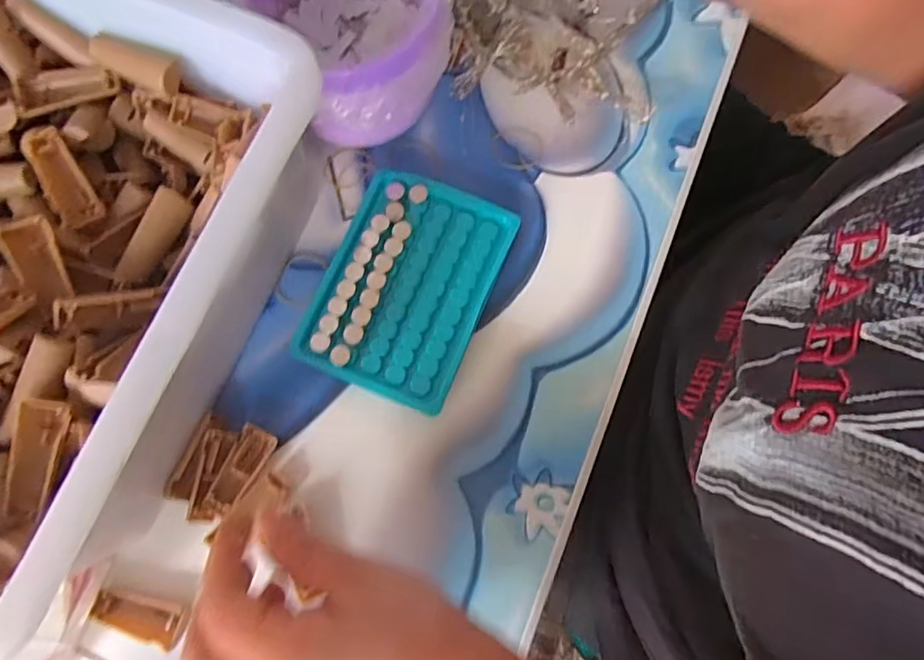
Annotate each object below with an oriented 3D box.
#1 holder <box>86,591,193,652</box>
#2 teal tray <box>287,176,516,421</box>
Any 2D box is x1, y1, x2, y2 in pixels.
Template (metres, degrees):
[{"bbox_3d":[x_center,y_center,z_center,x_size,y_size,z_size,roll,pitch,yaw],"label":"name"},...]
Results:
[{"bbox_3d":[-0.173,0.153,0.295,0.048,0.009,0.021,14,77,2],"label":"holder"},{"bbox_3d":[-0.033,-0.028,0.328,0.094,0.016,0.131,22,78,4],"label":"teal tray"}]

